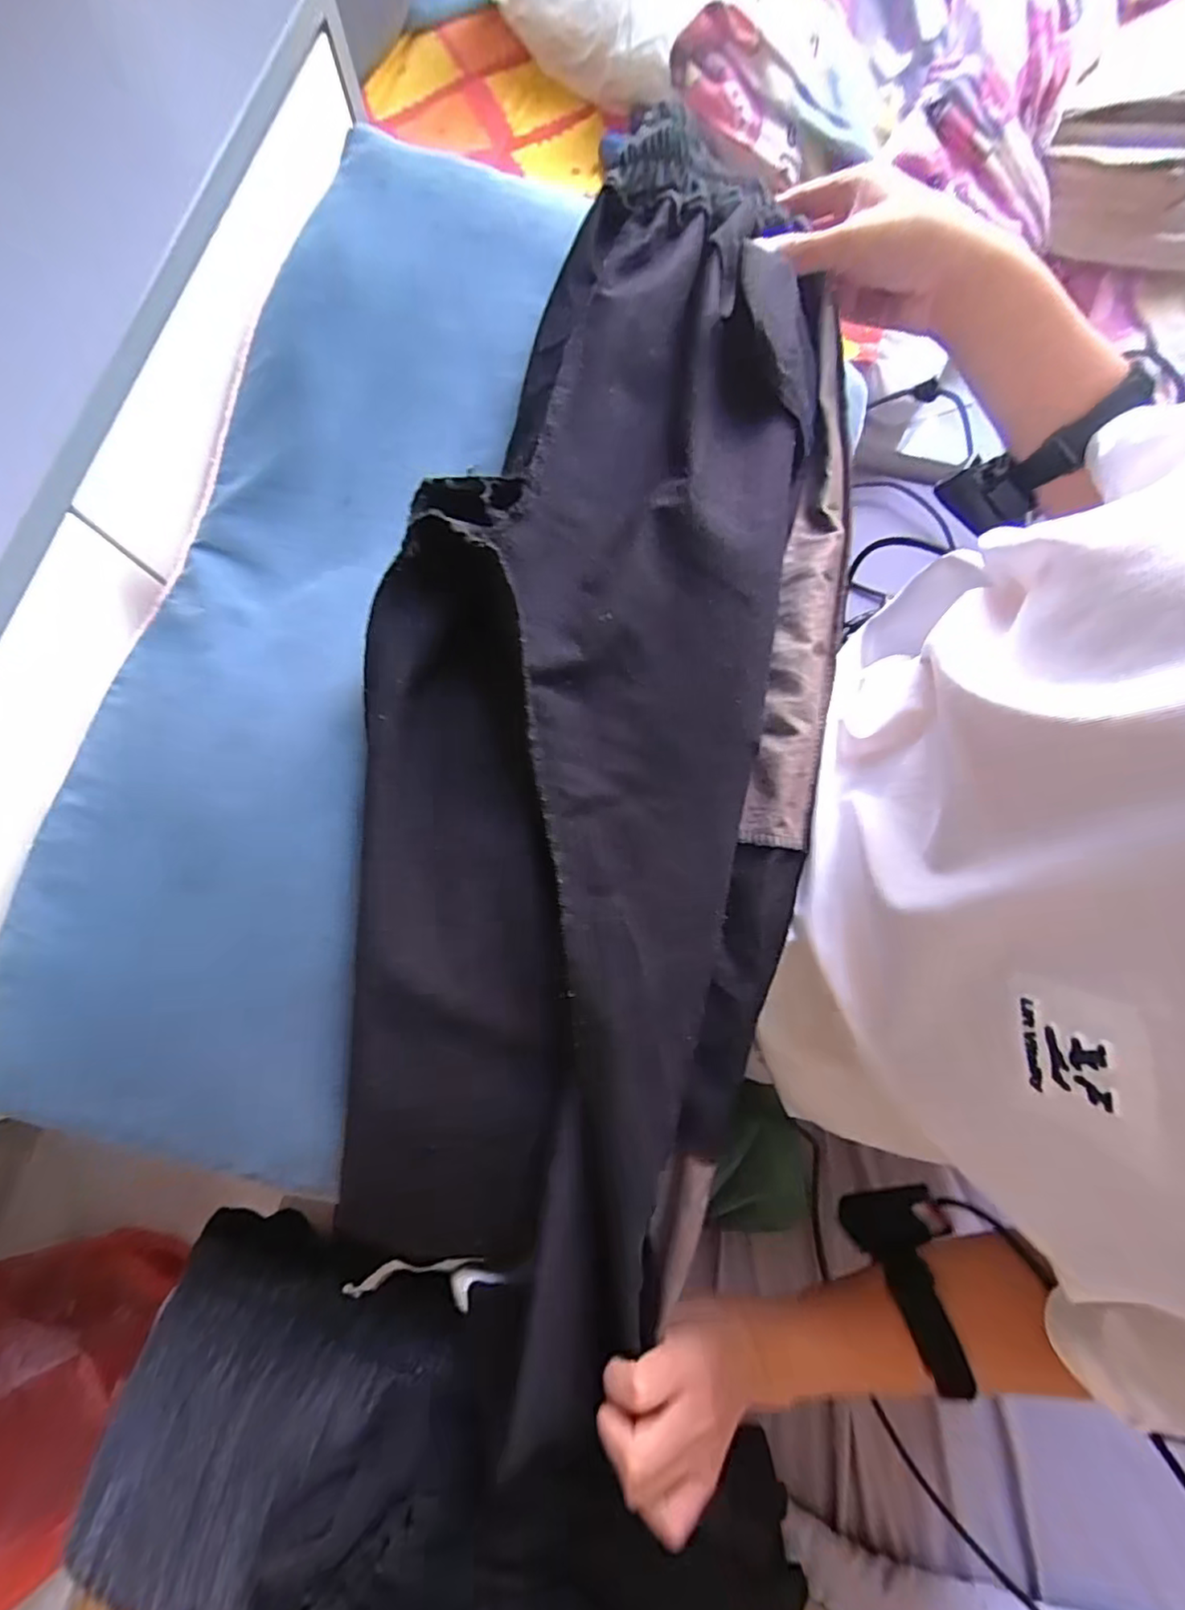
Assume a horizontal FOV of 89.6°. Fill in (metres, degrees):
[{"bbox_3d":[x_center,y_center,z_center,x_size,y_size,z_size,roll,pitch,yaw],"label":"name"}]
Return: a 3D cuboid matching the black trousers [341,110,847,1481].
[{"bbox_3d":[0.006,-0.025,0.334,0.228,0.090,0.686,11,88,2],"label":"black trousers"}]

